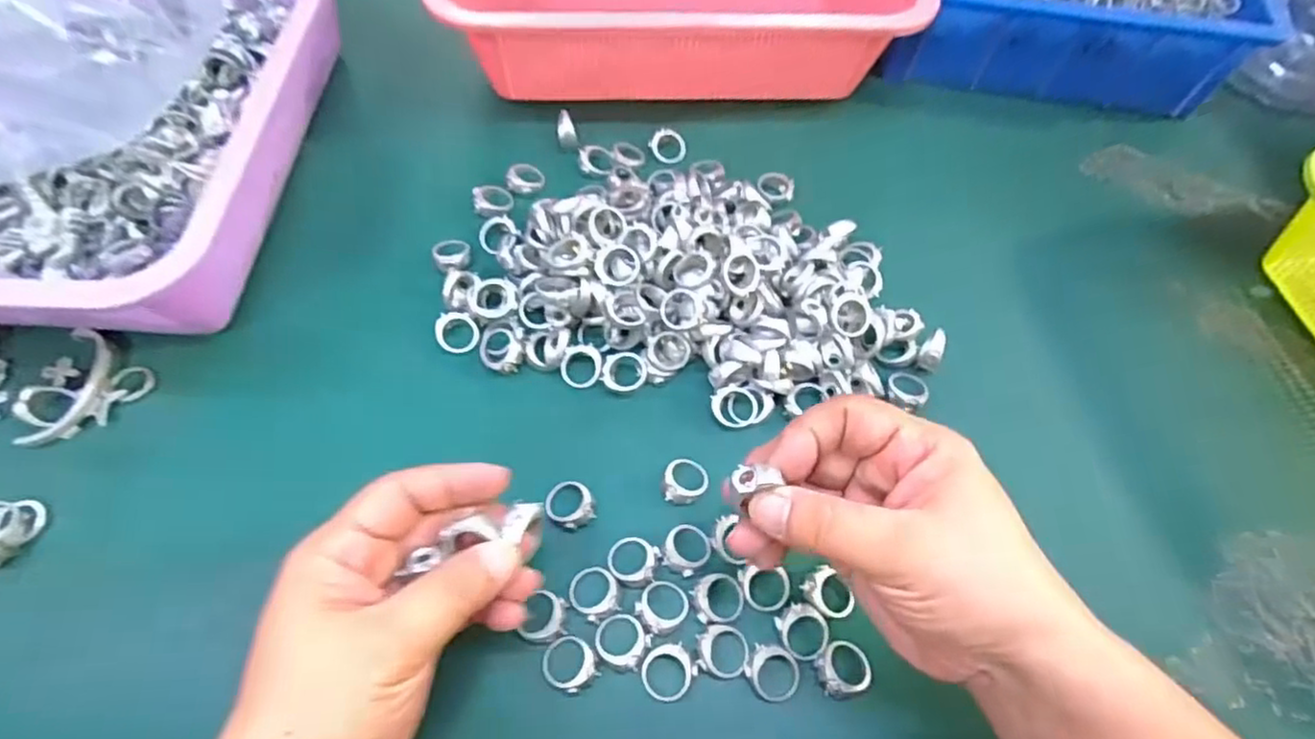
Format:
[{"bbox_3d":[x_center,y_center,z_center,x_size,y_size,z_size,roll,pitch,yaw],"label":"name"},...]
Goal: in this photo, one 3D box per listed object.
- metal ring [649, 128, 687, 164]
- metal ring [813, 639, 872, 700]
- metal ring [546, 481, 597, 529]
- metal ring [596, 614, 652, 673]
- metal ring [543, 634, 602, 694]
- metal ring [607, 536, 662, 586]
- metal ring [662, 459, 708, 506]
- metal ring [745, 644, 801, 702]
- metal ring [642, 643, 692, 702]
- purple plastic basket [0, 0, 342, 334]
[{"bbox_3d":[0.006,-0.144,0.434,0.024,0.006,0.023,45,81,-2],"label":"metal ring"},{"bbox_3d":[0.080,0.128,0.286,0.023,0.010,0.020,-20,66,-13],"label":"metal ring"},{"bbox_3d":[-0.042,0.064,0.315,0.021,0.010,0.023,1,63,-3],"label":"metal ring"},{"bbox_3d":[-0.015,0.116,0.287,0.023,0.004,0.020,32,66,12],"label":"metal ring"},{"bbox_3d":[-0.037,0.123,0.281,0.021,0.007,0.022,1,63,-3],"label":"metal ring"},{"bbox_3d":[-0.012,0.087,0.303,0.023,0.008,0.022,1,63,-3],"label":"metal ring"},{"bbox_3d":[0.014,0.054,0.322,0.020,0.008,0.023,20,64,7],"label":"metal ring"},{"bbox_3d":[0.050,0.129,0.284,0.023,0.006,0.021,1,63,-3],"label":"metal ring"},{"bbox_3d":[0.004,0.127,0.281,0.021,0.006,0.022,1,63,-3],"label":"metal ring"},{"bbox_3d":[-0.298,-0.147,0.367,0.216,0.080,0.284,5,63,-1],"label":"purple plastic basket"}]

